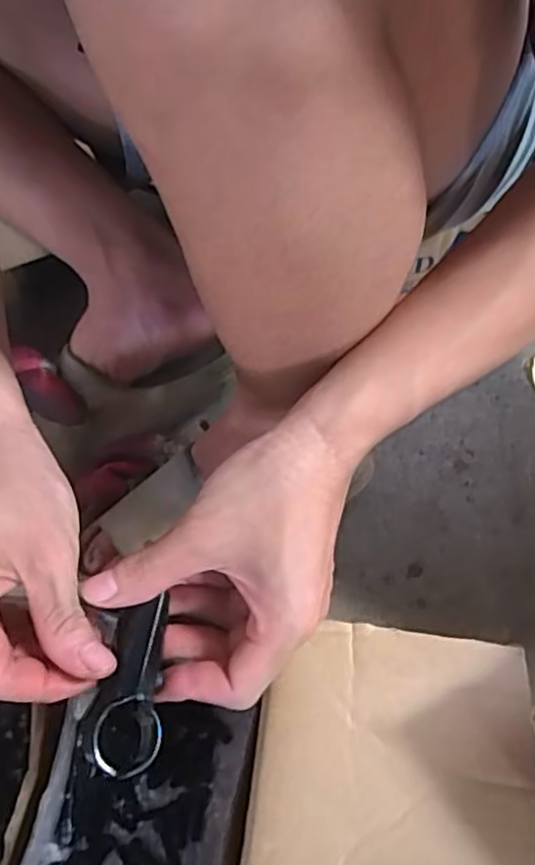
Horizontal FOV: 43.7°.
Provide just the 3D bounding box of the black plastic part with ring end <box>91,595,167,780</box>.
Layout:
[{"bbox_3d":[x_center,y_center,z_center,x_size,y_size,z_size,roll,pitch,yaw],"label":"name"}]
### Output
[{"bbox_3d":[-0.059,0.111,0.296,0.029,0.011,0.074,4,60,7],"label":"black plastic part with ring end"}]

